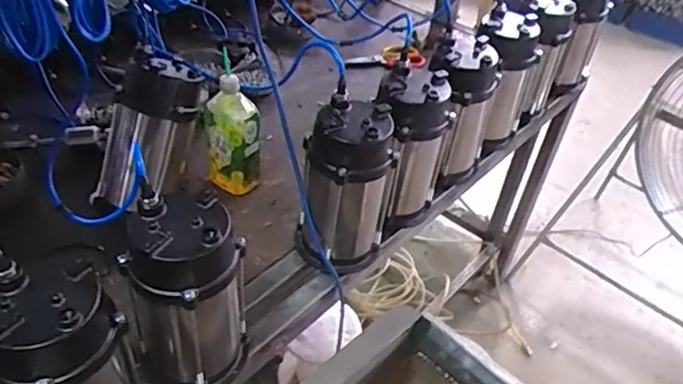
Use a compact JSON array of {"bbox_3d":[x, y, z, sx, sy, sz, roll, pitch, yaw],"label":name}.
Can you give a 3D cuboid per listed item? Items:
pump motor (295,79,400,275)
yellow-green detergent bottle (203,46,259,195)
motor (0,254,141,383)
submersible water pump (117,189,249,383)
[{"bbox_3d":[0.006,-0.004,0.893,0.133,0.255,0.112,4,42,-1],"label":"pump motor"},{"bbox_3d":[-0.191,-0.112,1.008,0.095,0.239,0.081,-3,42,-9],"label":"yellow-green detergent bottle"},{"bbox_3d":[-0.294,0.205,0.630,0.111,0.262,0.125,29,47,24],"label":"motor"},{"bbox_3d":[-0.187,0.135,0.715,0.141,0.264,0.108,-17,46,-23],"label":"submersible water pump"}]

